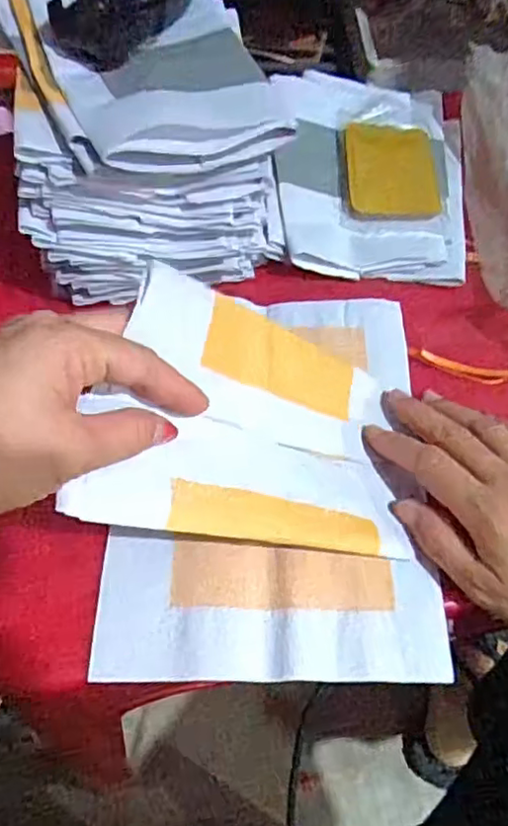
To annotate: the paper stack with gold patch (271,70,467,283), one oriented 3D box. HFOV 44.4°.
[{"bbox_3d":[0.091,-0.194,0.486,0.147,0.030,0.216,2,59,-1],"label":"paper stack with gold patch"}]

